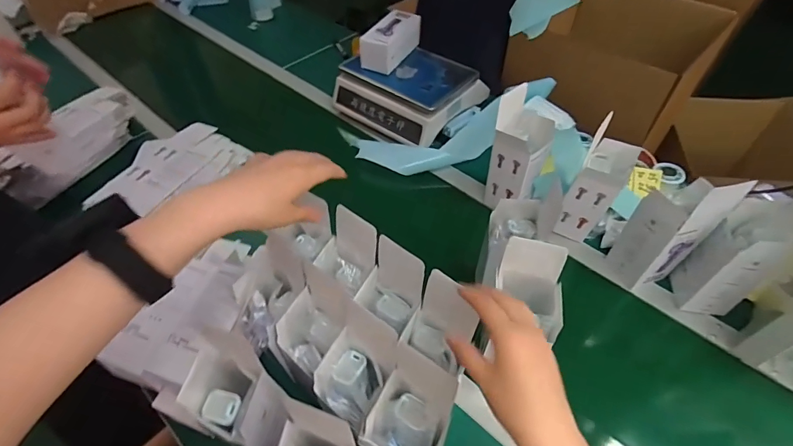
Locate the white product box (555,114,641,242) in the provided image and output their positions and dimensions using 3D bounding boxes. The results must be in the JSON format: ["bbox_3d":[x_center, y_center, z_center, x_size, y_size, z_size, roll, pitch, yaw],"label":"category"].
[{"bbox_3d":[0.334,-0.060,0.694,0.076,0.227,0.068,29,57,22],"label":"white product box"}]

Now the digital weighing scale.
[{"bbox_3d":[0.024,-0.324,0.993,0.293,0.099,0.245,32,58,24],"label":"digital weighing scale"}]

